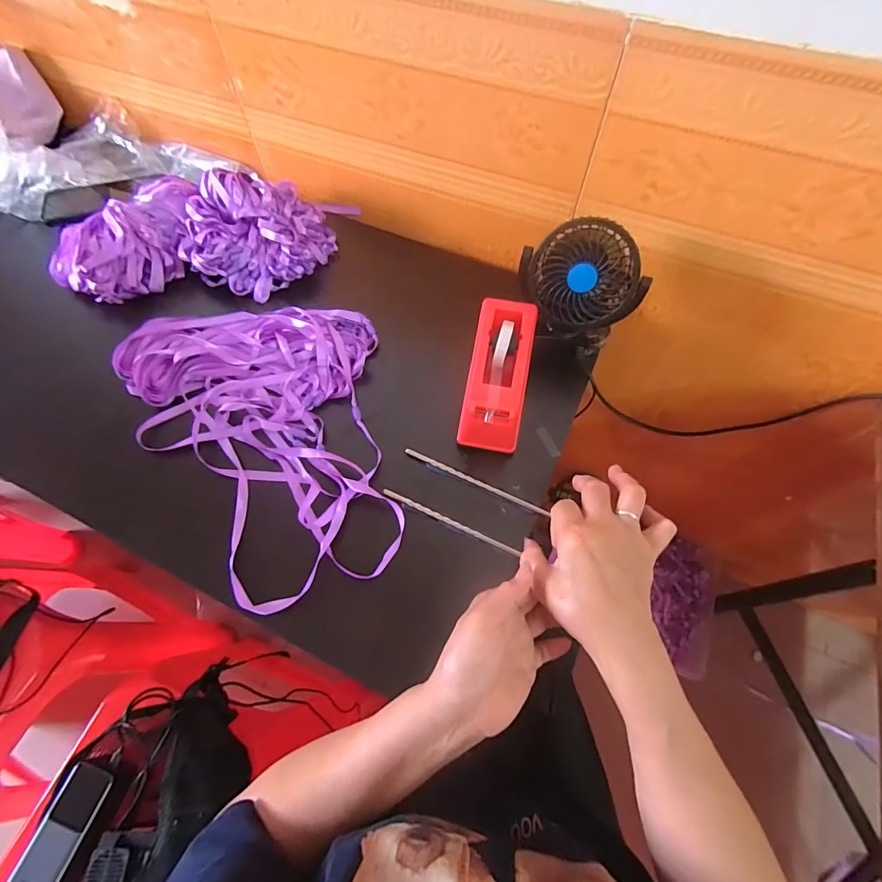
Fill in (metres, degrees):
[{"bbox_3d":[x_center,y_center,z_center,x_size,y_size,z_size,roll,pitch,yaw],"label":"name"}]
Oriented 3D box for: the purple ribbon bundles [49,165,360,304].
[{"bbox_3d":[-0.303,-0.272,0.545,0.343,0.074,0.182,-2,63,-1],"label":"purple ribbon bundles"}]

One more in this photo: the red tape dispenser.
[{"bbox_3d":[0.060,-0.070,0.440,0.062,0.064,0.158,10,64,5],"label":"red tape dispenser"}]

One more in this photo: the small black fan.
[{"bbox_3d":[0.143,-0.160,0.447,0.119,0.120,0.064,9,63,5],"label":"small black fan"}]

